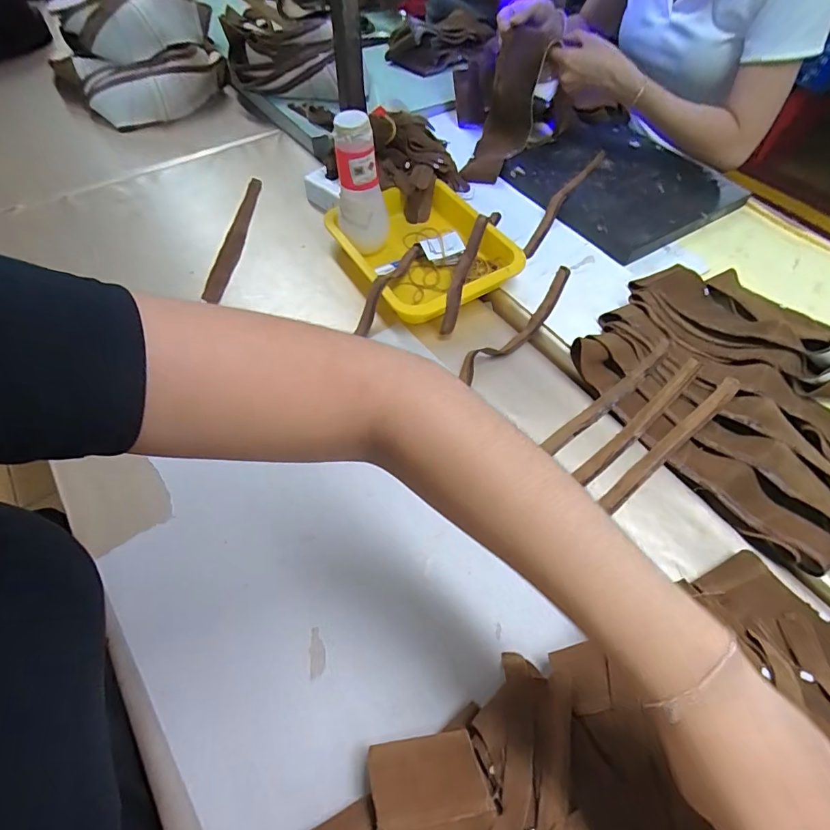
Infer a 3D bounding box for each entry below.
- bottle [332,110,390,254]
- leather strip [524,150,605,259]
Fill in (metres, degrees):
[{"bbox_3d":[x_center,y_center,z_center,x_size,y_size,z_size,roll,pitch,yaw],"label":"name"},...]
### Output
[{"bbox_3d":[-0.070,-0.293,0.598,0.063,0.169,0.058,-3,56,-4],"label":"bottle"},{"bbox_3d":[0.237,-0.343,0.726,0.026,0.038,0.289,28,58,18],"label":"leather strip"}]

